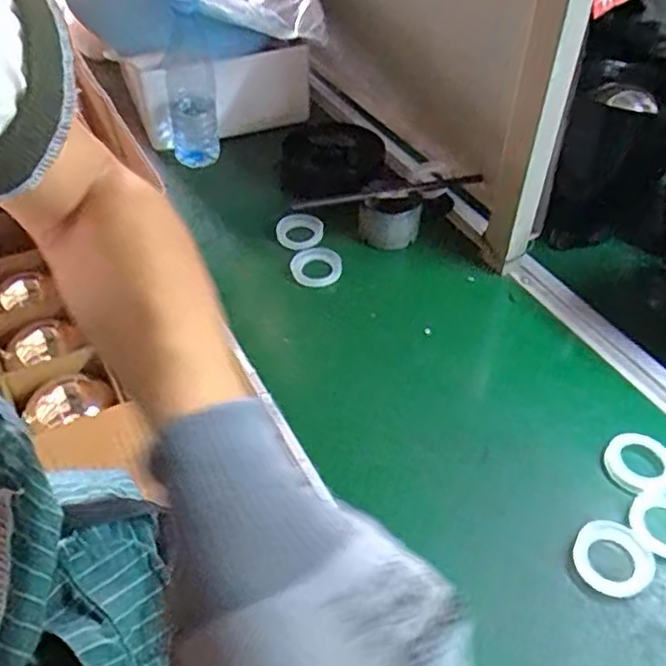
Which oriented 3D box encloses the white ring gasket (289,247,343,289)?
[{"bbox_3d":[-0.020,-0.078,0.766,0.059,0.016,0.062,1,44,-1],"label":"white ring gasket"}]

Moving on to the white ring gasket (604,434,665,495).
[{"bbox_3d":[0.271,0.115,0.572,0.062,0.013,0.055,-26,51,-25],"label":"white ring gasket"}]

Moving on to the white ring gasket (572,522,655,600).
[{"bbox_3d":[0.222,0.178,0.515,0.059,0.007,0.057,1,44,-1],"label":"white ring gasket"}]

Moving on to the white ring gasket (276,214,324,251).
[{"bbox_3d":[-0.043,-0.125,0.814,0.061,0.014,0.059,1,44,-1],"label":"white ring gasket"}]

